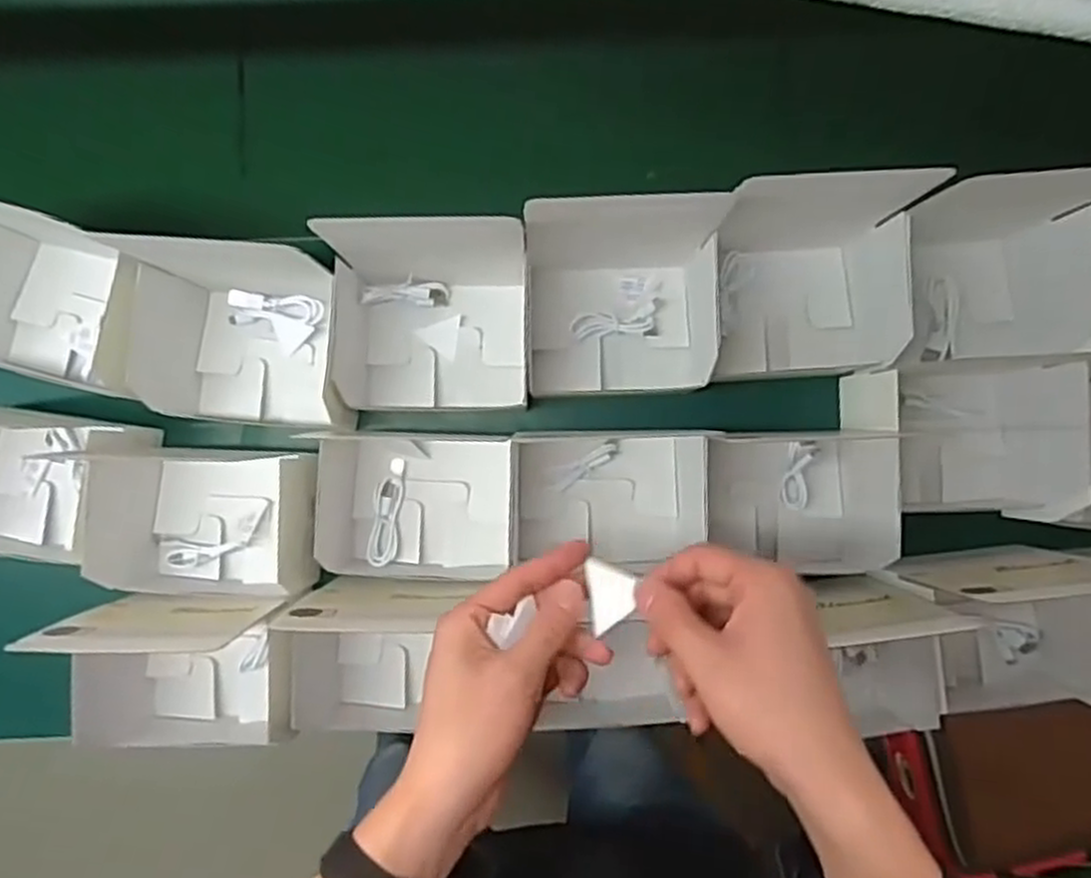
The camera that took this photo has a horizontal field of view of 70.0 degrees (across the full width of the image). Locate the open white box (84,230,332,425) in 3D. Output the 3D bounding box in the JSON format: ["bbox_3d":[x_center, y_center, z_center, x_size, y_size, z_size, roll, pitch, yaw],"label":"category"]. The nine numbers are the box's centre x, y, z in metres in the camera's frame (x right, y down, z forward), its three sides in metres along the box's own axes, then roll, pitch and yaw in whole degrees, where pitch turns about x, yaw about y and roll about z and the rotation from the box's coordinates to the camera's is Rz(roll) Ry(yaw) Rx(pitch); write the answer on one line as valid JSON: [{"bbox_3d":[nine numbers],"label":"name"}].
[{"bbox_3d":[-0.263,-0.093,0.648,0.126,0.134,0.148,6,88,0],"label":"open white box"}]

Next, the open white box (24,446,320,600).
[{"bbox_3d":[-0.272,0.069,0.646,0.164,0.113,0.123,2,88,-1],"label":"open white box"}]

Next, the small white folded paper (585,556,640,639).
[{"bbox_3d":[0.034,0.089,0.438,0.030,0.004,0.036,23,90,18],"label":"small white folded paper"}]

